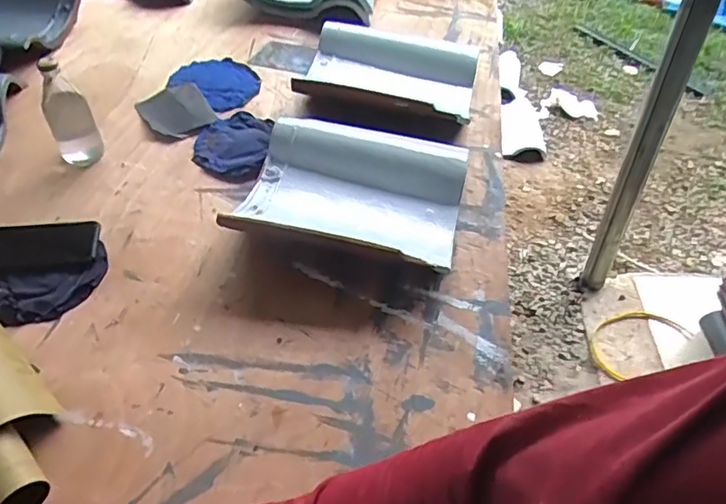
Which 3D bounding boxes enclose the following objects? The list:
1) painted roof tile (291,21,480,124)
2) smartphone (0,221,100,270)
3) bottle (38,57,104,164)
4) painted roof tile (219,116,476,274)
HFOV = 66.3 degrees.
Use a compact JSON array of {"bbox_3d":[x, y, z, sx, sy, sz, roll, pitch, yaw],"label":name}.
[{"bbox_3d":[0.061,-0.369,1.086,0.323,0.072,0.306,8,49,4],"label":"painted roof tile"},{"bbox_3d":[-0.460,-0.010,0.785,0.155,0.006,0.081,-4,48,-13],"label":"smartphone"},{"bbox_3d":[-0.465,-0.216,0.876,0.066,0.169,0.061,-25,54,-22],"label":"bottle"},{"bbox_3d":[-0.011,-0.099,0.840,0.316,0.090,0.265,10,49,6],"label":"painted roof tile"}]

